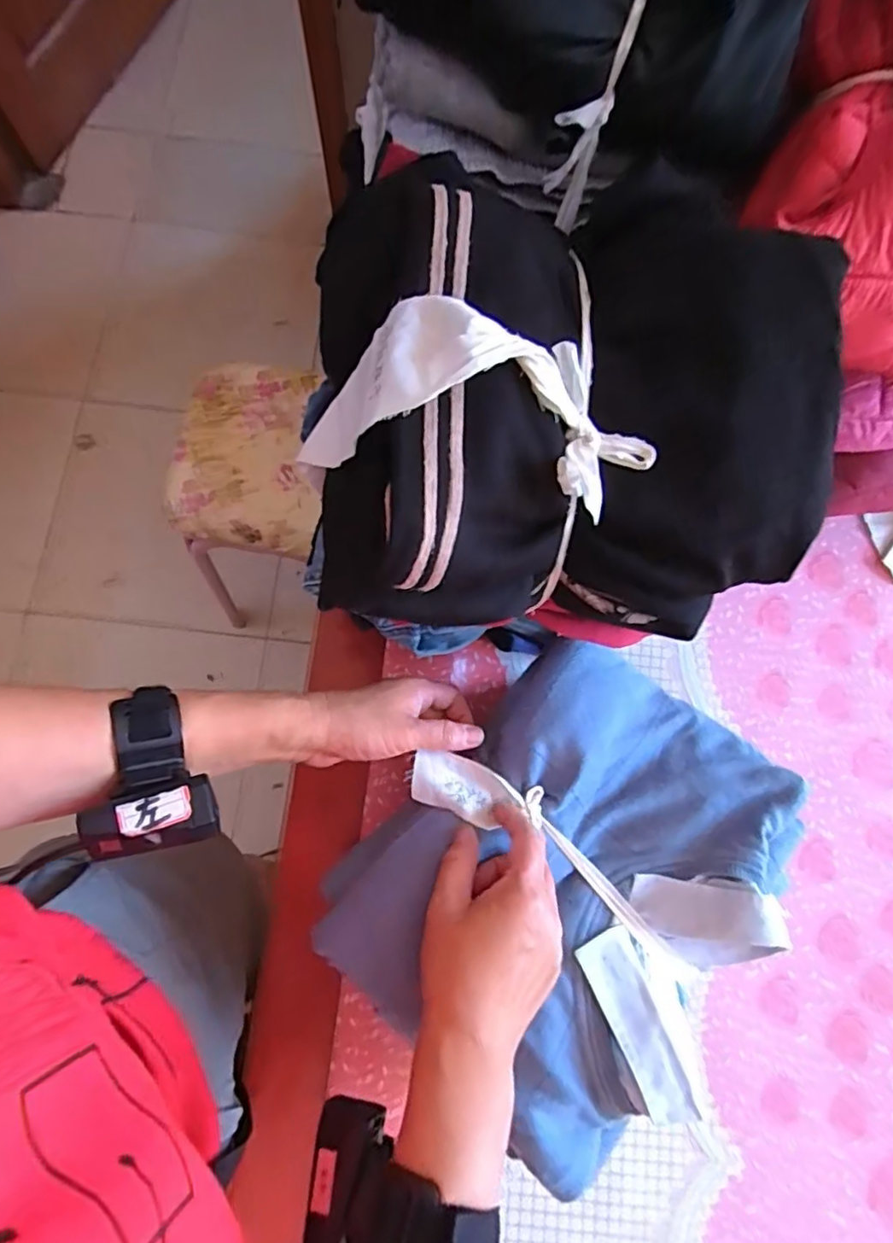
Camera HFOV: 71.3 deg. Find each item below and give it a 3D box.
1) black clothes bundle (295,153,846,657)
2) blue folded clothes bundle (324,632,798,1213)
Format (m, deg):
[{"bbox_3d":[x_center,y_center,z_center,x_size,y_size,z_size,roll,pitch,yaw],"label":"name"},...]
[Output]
[{"bbox_3d":[0.060,-0.113,0.337,0.263,0.129,0.235,-4,77,-3],"label":"black clothes bundle"},{"bbox_3d":[0.088,0.166,0.418,0.240,0.059,0.286,37,78,8],"label":"blue folded clothes bundle"}]

